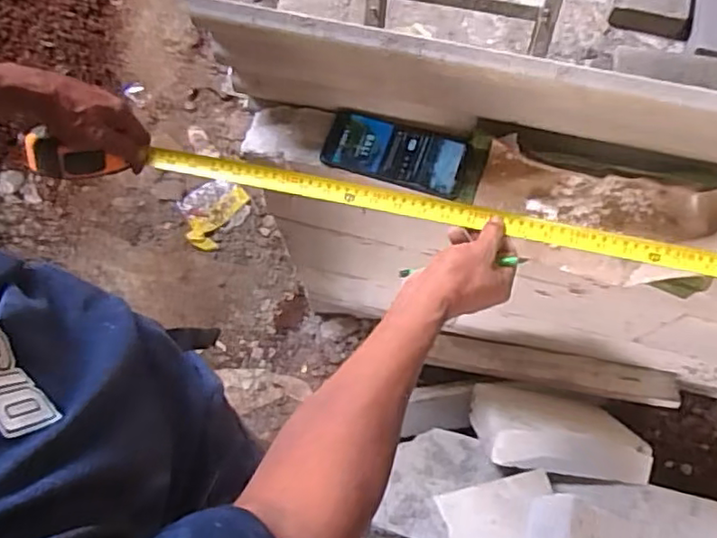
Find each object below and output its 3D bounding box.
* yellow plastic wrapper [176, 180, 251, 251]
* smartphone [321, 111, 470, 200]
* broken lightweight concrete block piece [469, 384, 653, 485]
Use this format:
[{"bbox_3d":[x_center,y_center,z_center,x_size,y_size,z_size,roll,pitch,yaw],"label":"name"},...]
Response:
[{"bbox_3d":[-0.387,-0.150,1.618,0.143,0.017,0.189,27,75,9],"label":"yellow plastic wrapper"},{"bbox_3d":[0.040,-0.135,0.710,0.157,0.007,0.084,17,74,6],"label":"smartphone"},{"bbox_3d":[0.356,0.294,1.140,0.291,0.197,0.085,6,100,5],"label":"broken lightweight concrete block piece"}]

